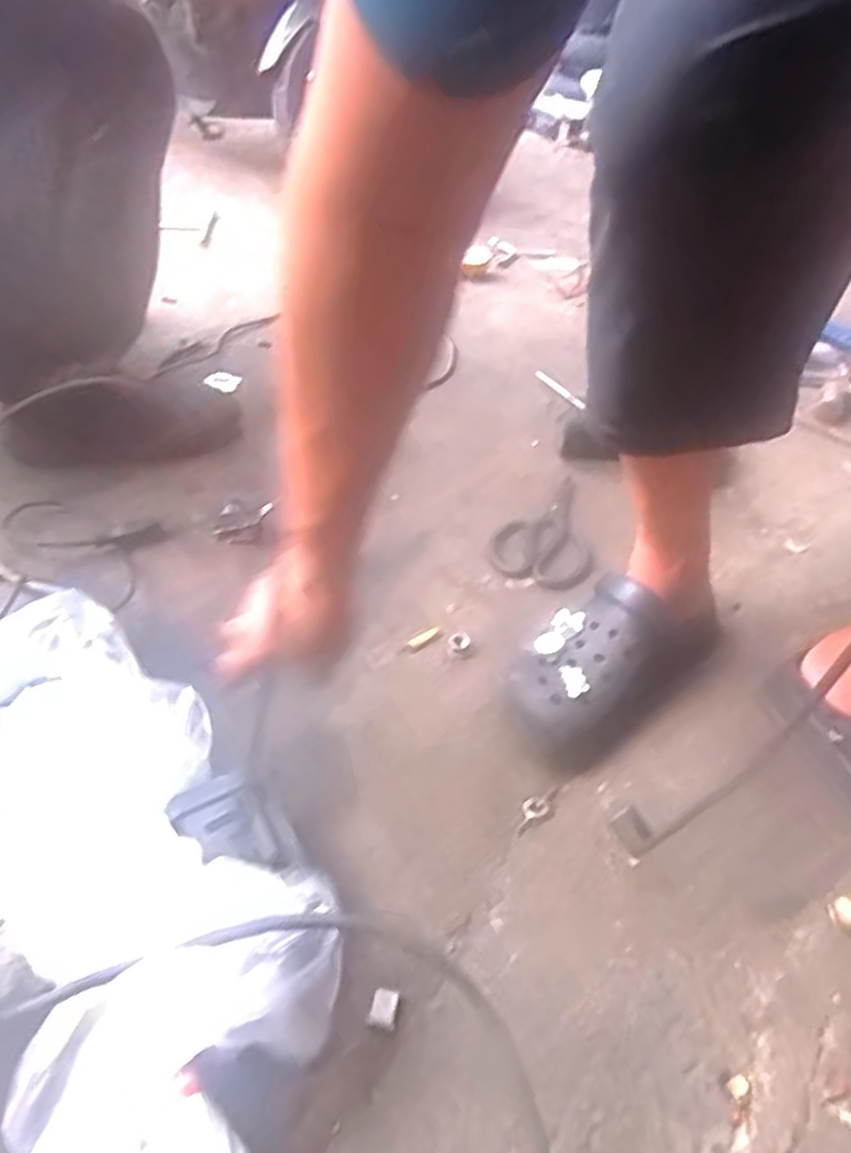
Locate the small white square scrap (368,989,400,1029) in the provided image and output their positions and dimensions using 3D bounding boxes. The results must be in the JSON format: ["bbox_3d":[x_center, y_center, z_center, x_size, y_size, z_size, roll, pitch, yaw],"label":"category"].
[{"bbox_3d":[-0.026,0.259,0.454,0.016,0.004,0.020,6,41,6],"label":"small white square scrap"}]

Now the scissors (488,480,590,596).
[{"bbox_3d":[0.144,-0.055,0.826,0.106,0.008,0.201,19,44,19],"label":"scissors"}]

